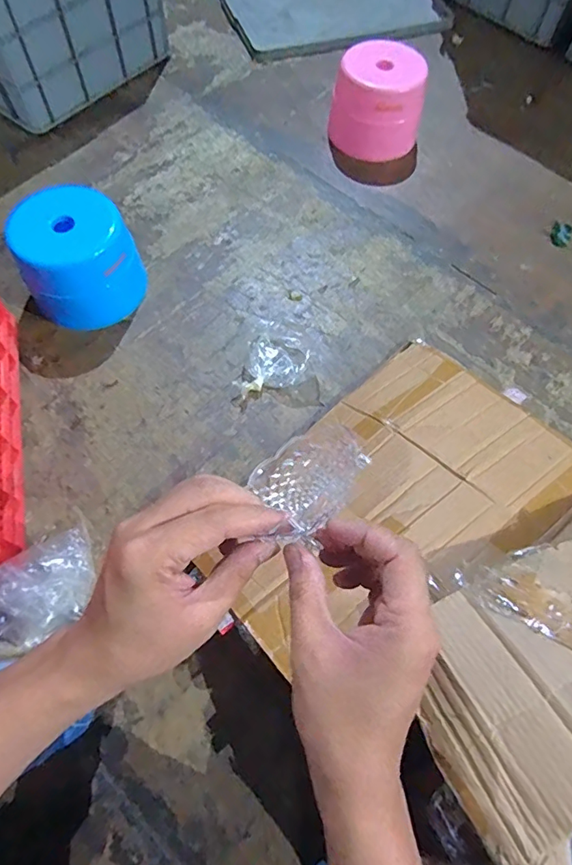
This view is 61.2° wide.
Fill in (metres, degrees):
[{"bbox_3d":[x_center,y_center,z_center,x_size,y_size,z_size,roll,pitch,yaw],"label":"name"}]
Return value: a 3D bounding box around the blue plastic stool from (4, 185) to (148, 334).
[{"bbox_3d":[-0.447,-0.370,1.050,0.245,0.190,0.218,-16,67,-9],"label":"blue plastic stool"}]

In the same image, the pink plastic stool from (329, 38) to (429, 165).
[{"bbox_3d":[0.242,-0.886,1.293,0.240,0.205,0.219,12,66,4],"label":"pink plastic stool"}]

